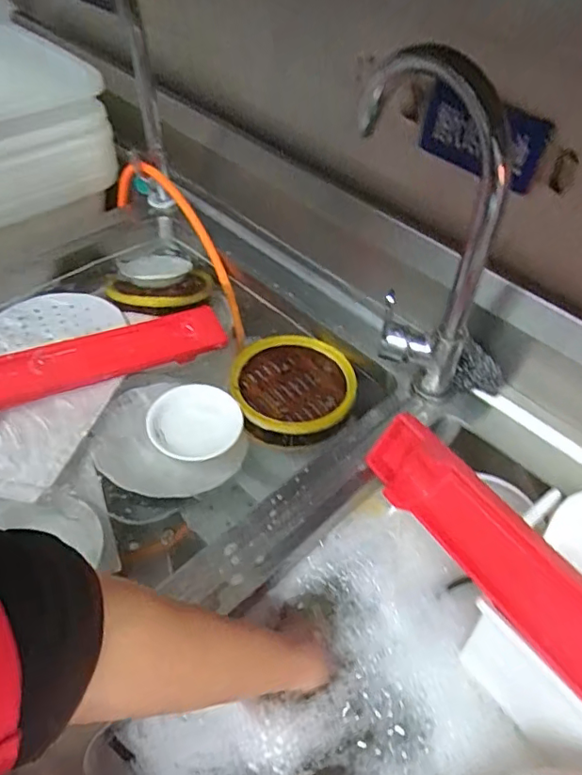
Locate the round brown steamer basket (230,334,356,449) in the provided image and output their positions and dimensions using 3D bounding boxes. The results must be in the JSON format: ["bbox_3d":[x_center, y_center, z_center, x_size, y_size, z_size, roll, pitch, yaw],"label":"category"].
[{"bbox_3d":[0.004,-0.003,0.722,0.158,0.034,0.166,4,47,-4],"label":"round brown steamer basket"}]

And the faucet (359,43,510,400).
[{"bbox_3d":[0.128,-0.164,0.586,0.075,0.335,0.197,-17,52,-22],"label":"faucet"}]

